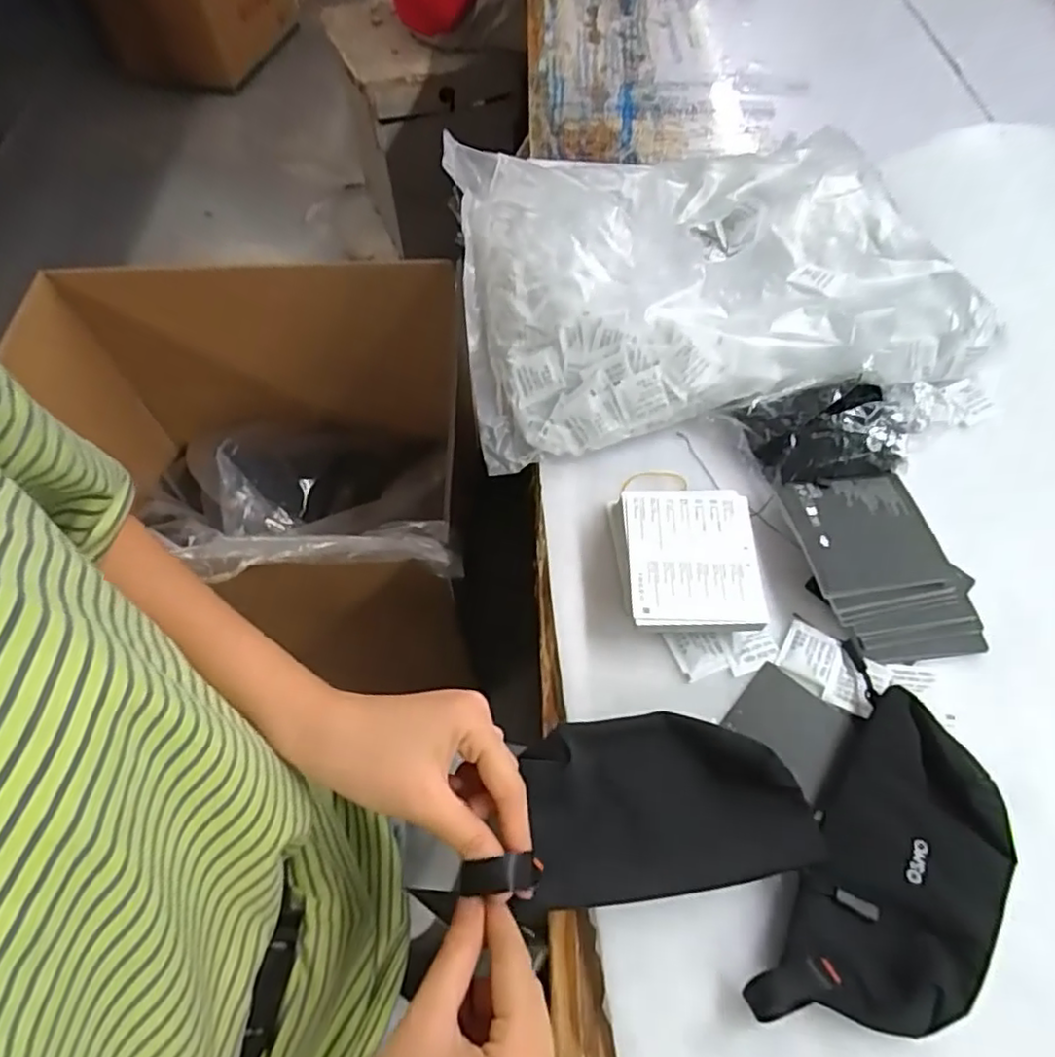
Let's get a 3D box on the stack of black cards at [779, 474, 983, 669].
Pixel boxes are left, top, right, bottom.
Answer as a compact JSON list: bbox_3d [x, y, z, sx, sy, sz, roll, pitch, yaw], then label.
[{"bbox_3d":[0.263,0.026,0.487,0.106,0.034,0.143,-8,59,-5],"label":"stack of black cards"}]

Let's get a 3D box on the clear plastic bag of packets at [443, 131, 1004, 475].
[{"bbox_3d":[0.165,-0.252,0.619,0.456,0.075,0.363,-7,59,-4],"label":"clear plastic bag of packets"}]

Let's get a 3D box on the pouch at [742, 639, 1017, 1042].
[{"bbox_3d":[0.222,0.193,0.392,0.107,0.035,0.220,23,61,14],"label":"pouch"}]

